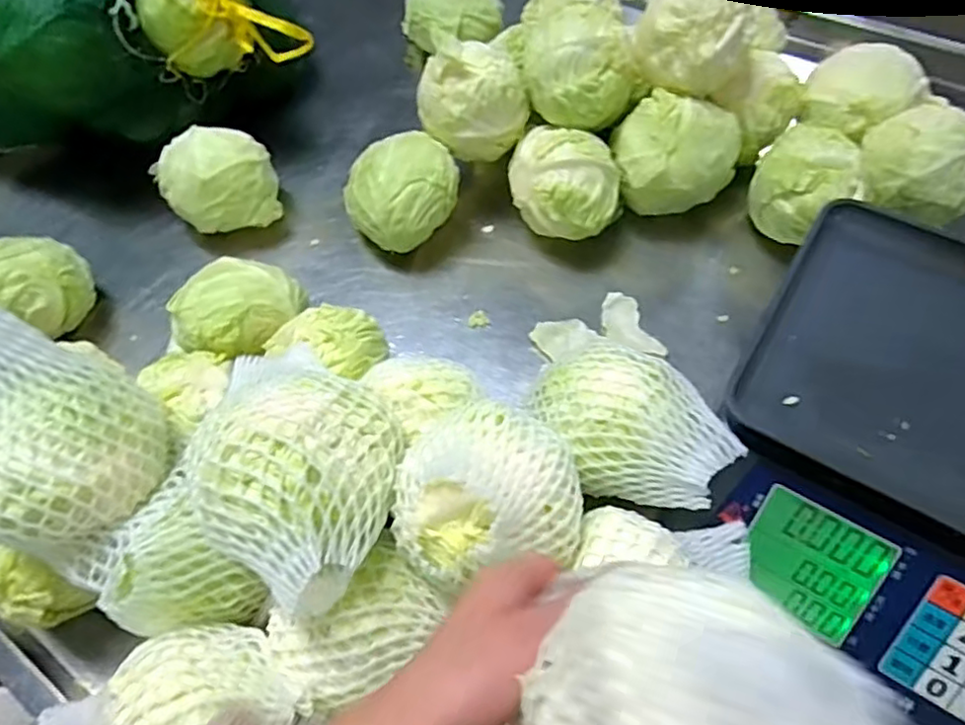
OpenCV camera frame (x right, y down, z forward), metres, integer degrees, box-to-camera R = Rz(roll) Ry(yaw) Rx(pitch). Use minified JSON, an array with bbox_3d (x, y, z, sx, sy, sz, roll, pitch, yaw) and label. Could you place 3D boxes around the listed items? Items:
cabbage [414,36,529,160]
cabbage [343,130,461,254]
[{"bbox_3d":[-0.012,-0.277,0.671,0.098,0.100,0.088,-35,63,-16],"label":"cabbage"},{"bbox_3d":[-0.086,-0.179,0.698,0.121,0.105,0.109,-14,59,-5],"label":"cabbage"}]

